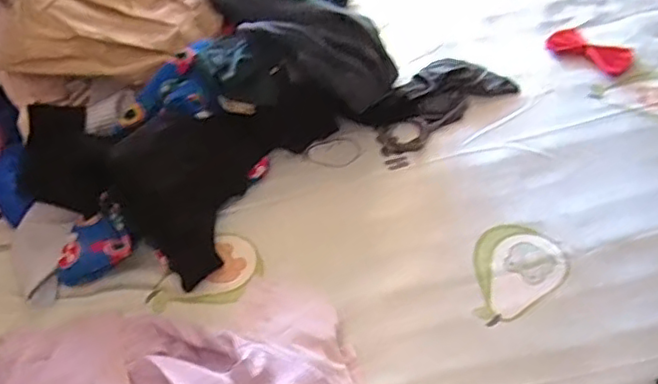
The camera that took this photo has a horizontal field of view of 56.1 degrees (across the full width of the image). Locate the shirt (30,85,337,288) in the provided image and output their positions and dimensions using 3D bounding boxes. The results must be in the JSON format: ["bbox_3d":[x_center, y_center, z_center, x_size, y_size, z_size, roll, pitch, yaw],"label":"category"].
[{"bbox_3d":[-0.265,-0.097,1.097,0.380,0.151,0.448,23,55,22],"label":"shirt"}]

